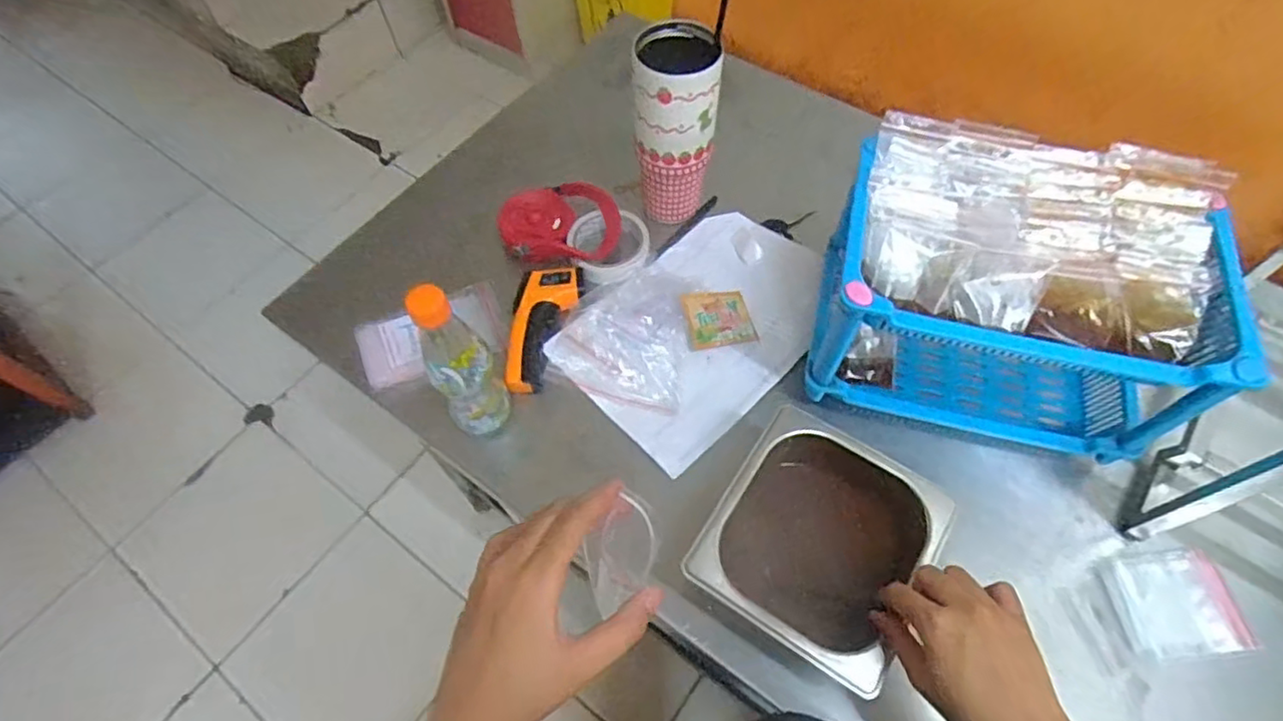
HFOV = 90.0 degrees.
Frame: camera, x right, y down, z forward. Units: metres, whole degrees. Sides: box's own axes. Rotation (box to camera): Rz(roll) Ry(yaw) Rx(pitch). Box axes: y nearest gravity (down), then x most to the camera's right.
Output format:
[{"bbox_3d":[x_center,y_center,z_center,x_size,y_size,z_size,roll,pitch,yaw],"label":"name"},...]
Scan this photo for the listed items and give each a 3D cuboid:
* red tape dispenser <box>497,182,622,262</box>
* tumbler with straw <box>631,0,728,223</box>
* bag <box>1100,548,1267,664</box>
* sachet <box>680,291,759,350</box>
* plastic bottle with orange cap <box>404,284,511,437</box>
[{"bbox_3d":[-0.099,-0.163,0.772,0.146,0.038,0.104,1,61,3],"label":"red tape dispenser"},{"bbox_3d":[0.040,-0.256,0.707,0.087,0.201,0.095,-1,61,2],"label":"tumbler with straw"},{"bbox_3d":[0.472,0.215,0.566,0.106,0.017,0.084,-7,61,-1],"label":"bag"},{"bbox_3d":[0.086,-0.049,0.714,0.074,0.014,0.069,-10,61,-3],"label":"sachet"},{"bbox_3d":[-0.162,0.007,0.576,0.056,0.195,0.052,-13,61,-5],"label":"plastic bottle with orange cap"}]

